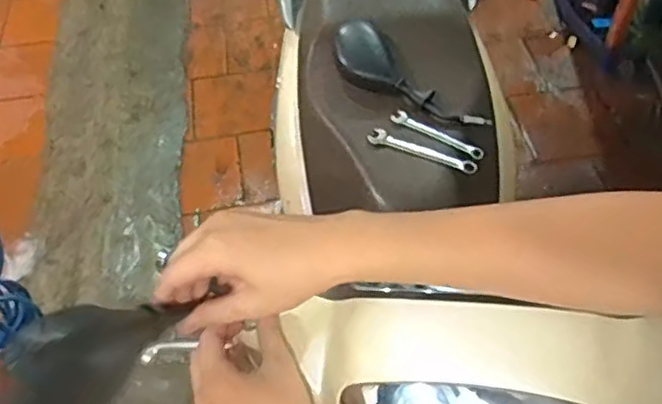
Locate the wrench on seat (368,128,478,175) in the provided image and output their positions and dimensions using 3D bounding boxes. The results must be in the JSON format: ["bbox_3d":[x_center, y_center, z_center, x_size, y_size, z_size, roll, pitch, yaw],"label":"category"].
[{"bbox_3d":[0.142,-0.078,1.009,0.172,0.012,0.025,22,55,18],"label":"wrench on seat"}]

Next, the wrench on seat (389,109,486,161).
[{"bbox_3d":[0.168,-0.107,1.026,0.157,0.010,0.024,27,57,22],"label":"wrench on seat"}]

